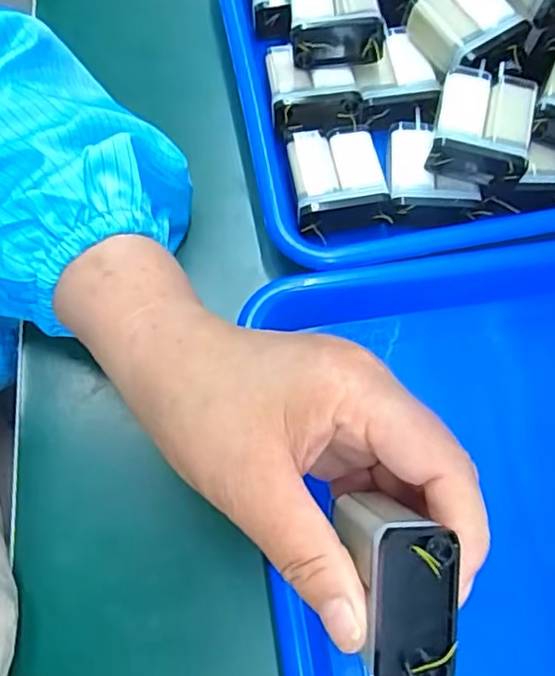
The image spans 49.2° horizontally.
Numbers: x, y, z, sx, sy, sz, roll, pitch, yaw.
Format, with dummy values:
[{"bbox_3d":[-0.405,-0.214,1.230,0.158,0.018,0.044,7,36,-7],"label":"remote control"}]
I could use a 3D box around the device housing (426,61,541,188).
[{"bbox_3d":[0.104,-0.108,0.311,0.047,0.027,0.057,17,71,2],"label":"device housing"}]

